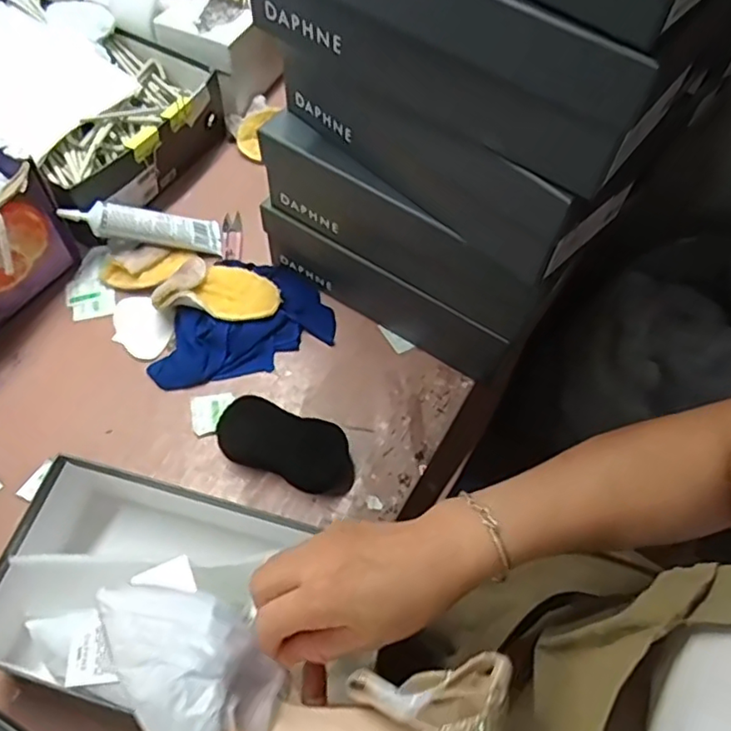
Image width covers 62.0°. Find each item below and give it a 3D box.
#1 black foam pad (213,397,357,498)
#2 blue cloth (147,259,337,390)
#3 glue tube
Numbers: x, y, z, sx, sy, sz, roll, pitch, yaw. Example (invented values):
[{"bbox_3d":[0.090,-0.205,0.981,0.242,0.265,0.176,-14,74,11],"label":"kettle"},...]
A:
[{"bbox_3d":[-0.076,0.077,0.594,0.137,0.031,0.060,21,60,9],"label":"black foam pad"},{"bbox_3d":[-0.138,-0.054,0.673,0.196,0.031,0.131,-12,61,-10],"label":"blue cloth"},{"bbox_3d":[-0.247,-0.159,0.692,0.171,0.025,0.045,3,55,-33],"label":"glue tube"}]

